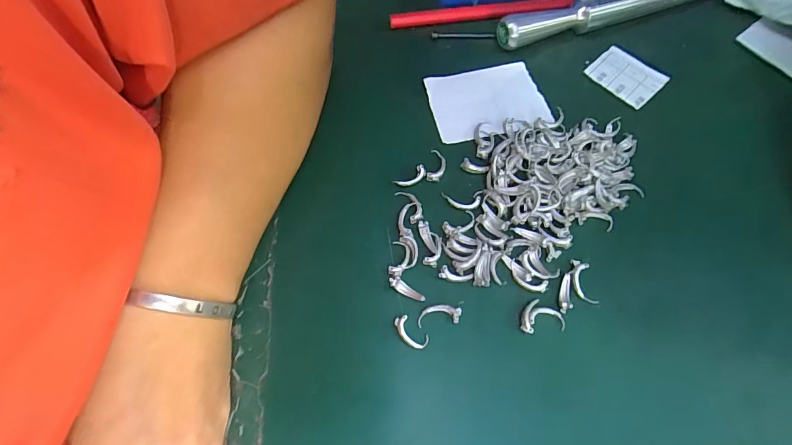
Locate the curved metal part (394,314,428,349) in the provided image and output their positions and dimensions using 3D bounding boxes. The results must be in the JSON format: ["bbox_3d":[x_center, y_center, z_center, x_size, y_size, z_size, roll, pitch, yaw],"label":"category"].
[{"bbox_3d":[0.008,0.058,0.225,0.020,0.006,0.010,40,72,15],"label":"curved metal part"}]

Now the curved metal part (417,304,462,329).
[{"bbox_3d":[0.024,0.050,0.228,0.023,0.004,0.010,-5,66,-3],"label":"curved metal part"}]

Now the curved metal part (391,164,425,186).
[{"bbox_3d":[0.009,-0.027,0.261,0.020,0.008,0.008,-31,70,-13],"label":"curved metal part"}]

